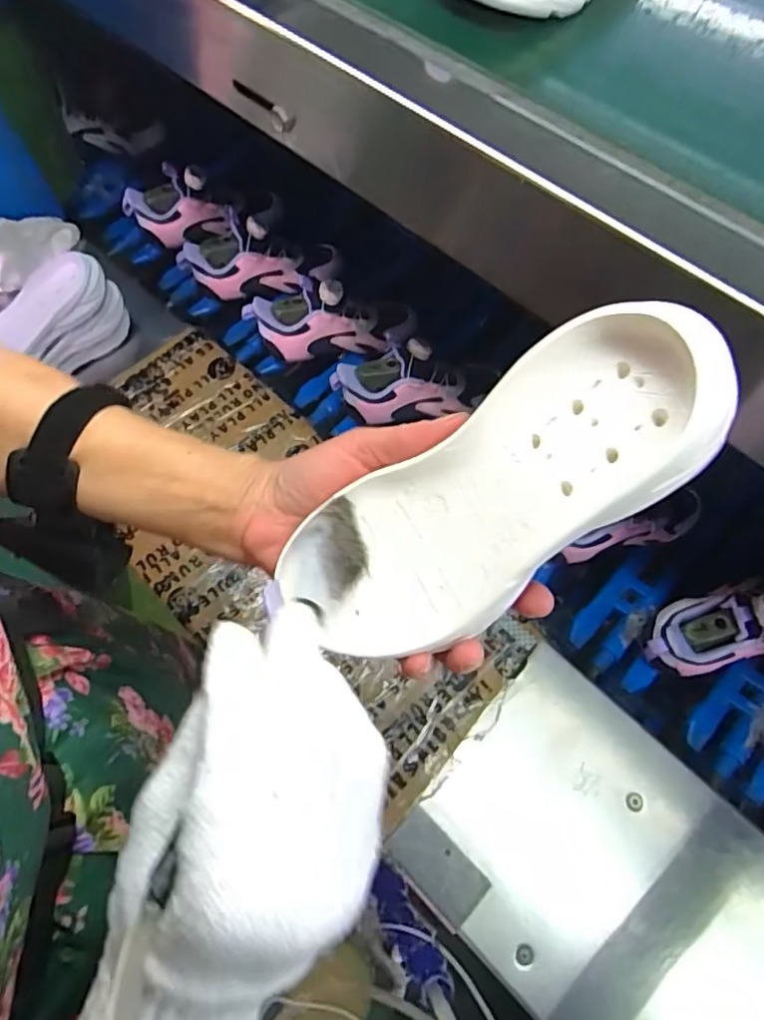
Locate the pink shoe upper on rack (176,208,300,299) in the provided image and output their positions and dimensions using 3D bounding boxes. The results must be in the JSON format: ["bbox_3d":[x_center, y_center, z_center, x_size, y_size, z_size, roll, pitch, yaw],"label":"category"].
[{"bbox_3d":[-0.185,-0.319,0.770,0.152,0.082,0.052,2,65,3],"label":"pink shoe upper on rack"}]

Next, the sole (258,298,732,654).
[{"bbox_3d":[0.039,-0.004,0.239,0.192,0.034,0.076,-36,64,24],"label":"sole"}]

